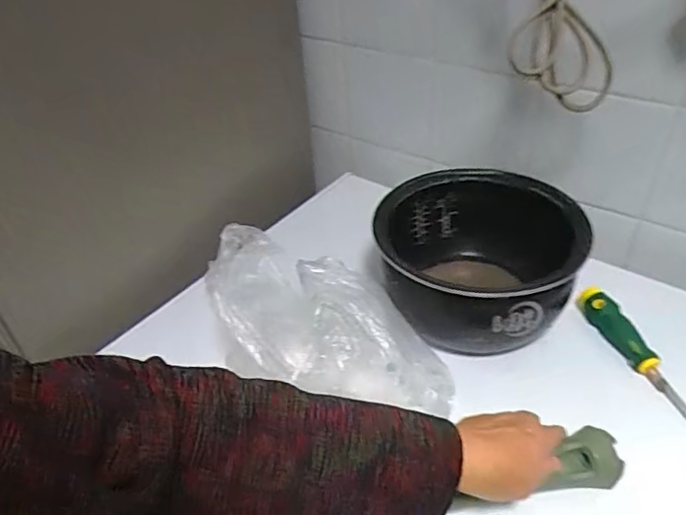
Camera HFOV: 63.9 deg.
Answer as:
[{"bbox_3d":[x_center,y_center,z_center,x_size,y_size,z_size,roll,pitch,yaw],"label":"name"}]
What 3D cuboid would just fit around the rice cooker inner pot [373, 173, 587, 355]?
[{"bbox_3d":[0.153,0.006,0.628,0.207,0.116,0.207,-3,40,3],"label":"rice cooker inner pot"}]

